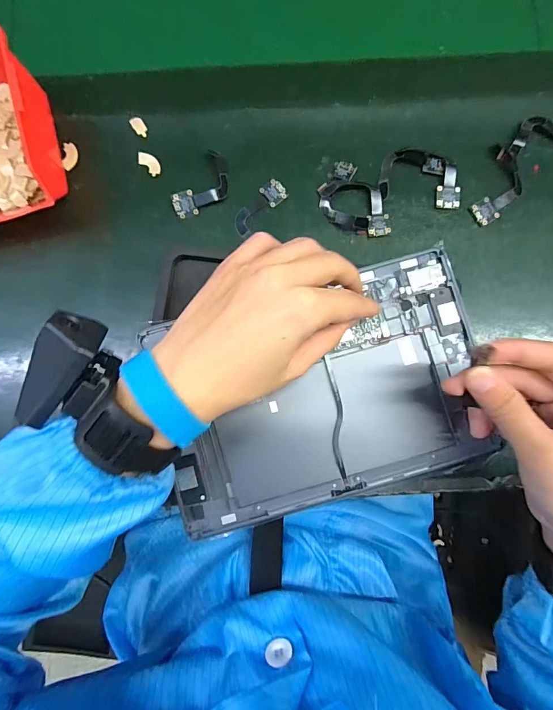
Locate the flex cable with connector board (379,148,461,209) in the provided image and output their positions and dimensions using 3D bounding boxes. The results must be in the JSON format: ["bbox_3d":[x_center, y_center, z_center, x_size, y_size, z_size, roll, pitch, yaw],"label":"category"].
[{"bbox_3d":[0.129,-0.158,0.335,0.072,0.008,0.048,7,83,2],"label":"flex cable with connector board"}]

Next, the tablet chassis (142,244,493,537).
[{"bbox_3d":[0.036,0.030,0.303,0.252,0.011,0.164,-17,83,-1],"label":"tablet chassis"}]

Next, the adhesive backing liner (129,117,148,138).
[{"bbox_3d":[-0.124,-0.207,0.345,0.011,0.006,0.018,-34,83,-3],"label":"adhesive backing liner"}]

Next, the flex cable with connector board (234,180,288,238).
[{"bbox_3d":[-0.015,-0.132,0.336,0.020,0.004,0.059,42,85,6],"label":"flex cable with connector board"}]

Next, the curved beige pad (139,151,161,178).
[{"bbox_3d":[-0.114,-0.172,0.340,0.023,0.004,0.014,41,85,6],"label":"curved beige pad"}]

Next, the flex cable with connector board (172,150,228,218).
[{"bbox_3d":[-0.063,-0.146,0.335,0.033,0.010,0.063,35,85,5],"label":"flex cable with connector board"}]

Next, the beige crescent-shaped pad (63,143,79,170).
[{"bbox_3d":[-0.186,-0.180,0.344,0.011,0.007,0.024,0,83,1],"label":"beige crescent-shaped pad"}]

